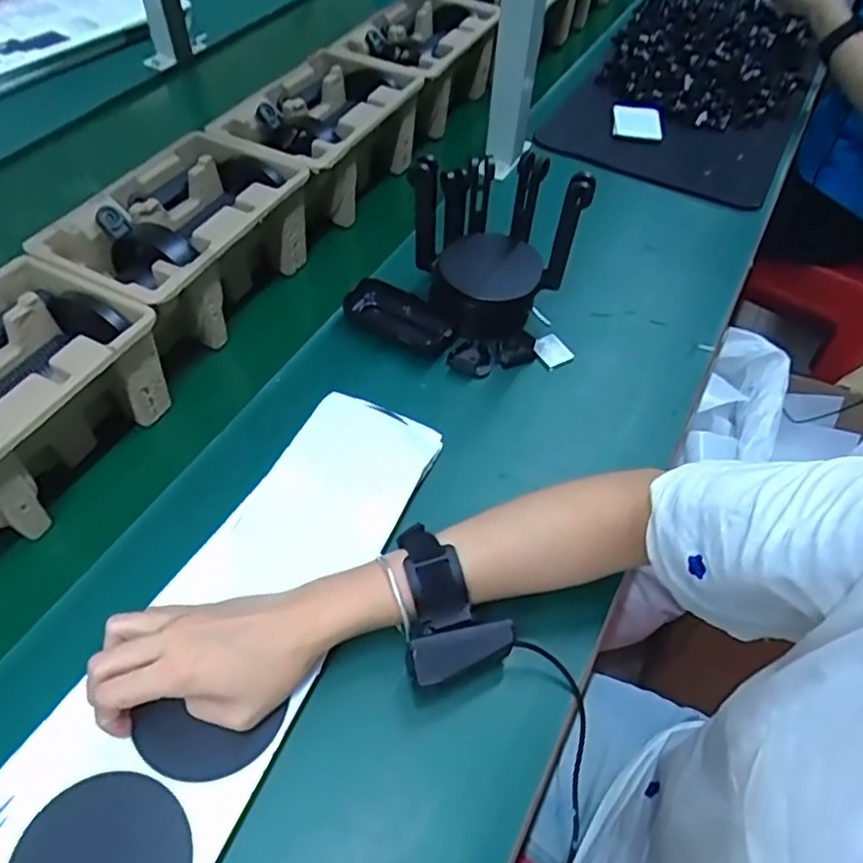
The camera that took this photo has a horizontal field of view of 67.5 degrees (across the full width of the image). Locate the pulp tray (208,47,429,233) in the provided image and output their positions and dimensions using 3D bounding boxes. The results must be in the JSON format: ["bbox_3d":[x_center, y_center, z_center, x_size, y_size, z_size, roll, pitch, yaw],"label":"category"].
[{"bbox_3d":[-0.123,-0.337,0.743,0.155,0.090,0.239,20,53,14],"label":"pulp tray"}]

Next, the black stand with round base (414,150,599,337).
[{"bbox_3d":[0.054,-0.183,0.597,0.118,0.137,0.124,-22,55,-18],"label":"black stand with round base"}]

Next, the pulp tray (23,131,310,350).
[{"bbox_3d":[-0.229,-0.176,0.616,0.143,0.100,0.221,21,53,15],"label":"pulp tray"}]

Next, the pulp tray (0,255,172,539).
[{"bbox_3d":[-0.329,-0.015,0.494,0.146,0.099,0.223,23,56,15],"label":"pulp tray"}]

